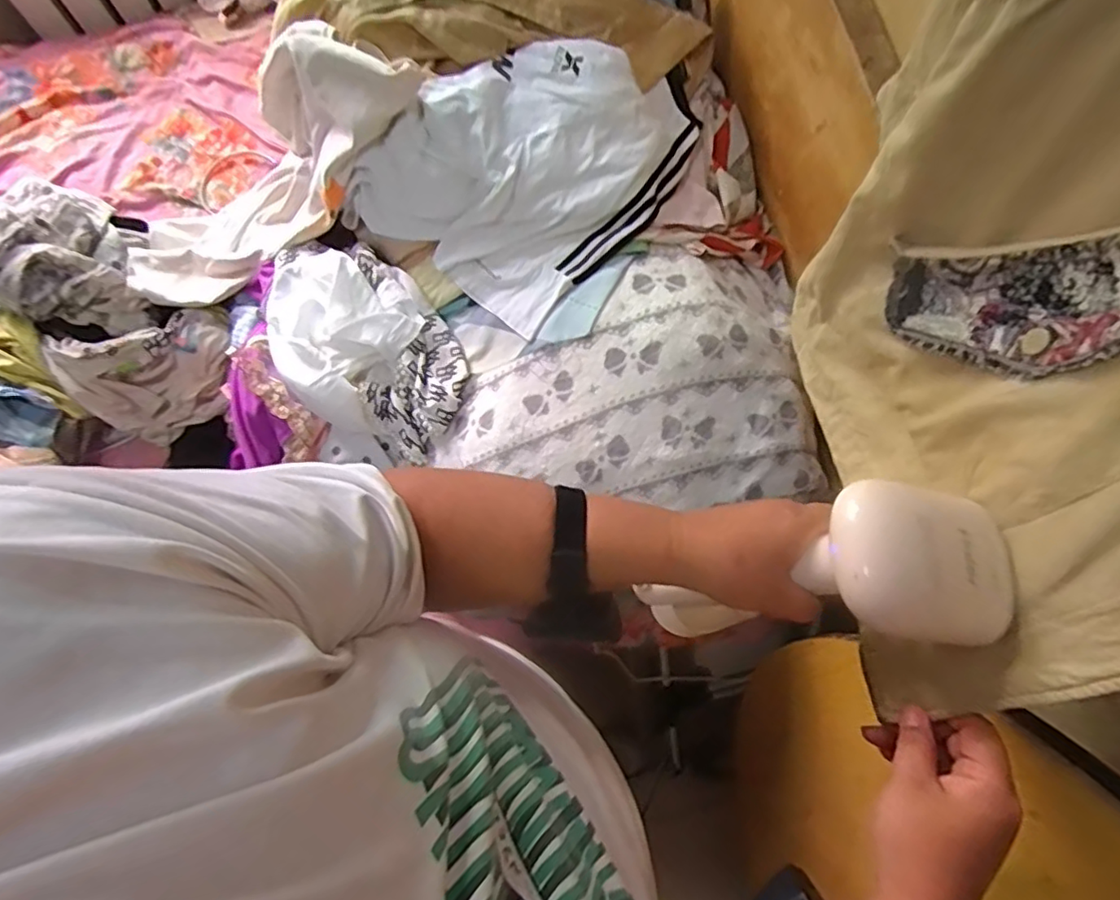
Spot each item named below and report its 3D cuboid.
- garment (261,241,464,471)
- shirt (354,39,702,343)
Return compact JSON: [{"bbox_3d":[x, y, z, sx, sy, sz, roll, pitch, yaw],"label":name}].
[{"bbox_3d":[-0.273,-0.140,0.844,0.330,0.136,0.212,40,76,14],"label":"garment"},{"bbox_3d":[-0.018,-0.385,0.800,0.429,0.140,0.306,-42,74,-12],"label":"shirt"}]

